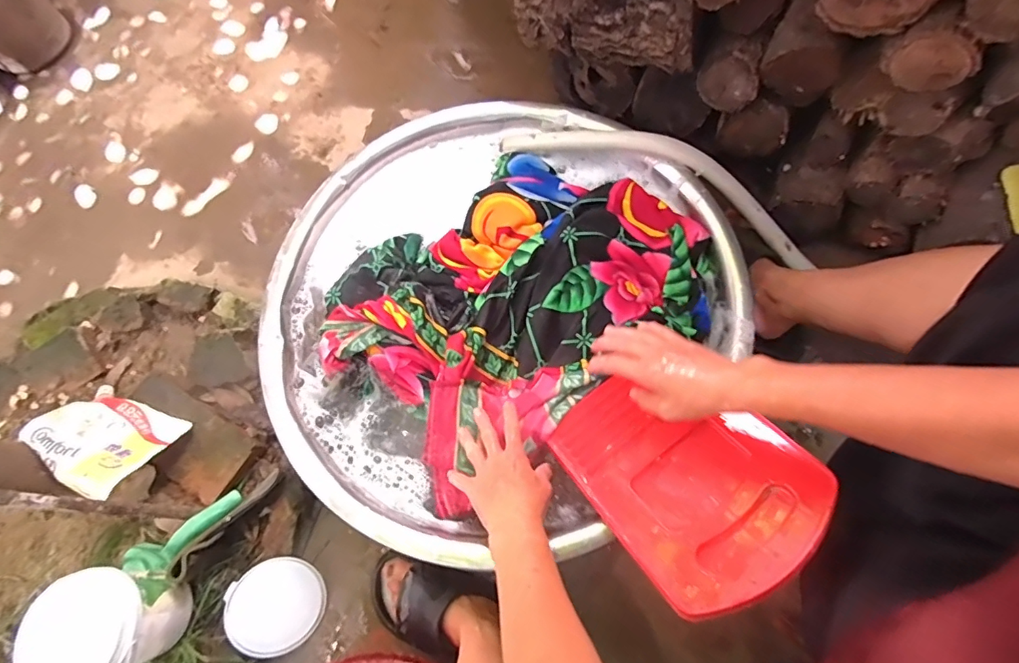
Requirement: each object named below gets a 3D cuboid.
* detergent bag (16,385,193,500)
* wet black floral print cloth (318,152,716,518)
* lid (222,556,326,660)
[{"bbox_3d":[-0.594,0.157,0.702,0.170,0.035,0.139,24,33,9],"label":"detergent bag"},{"bbox_3d":[0.013,-0.058,0.644,0.503,0.062,0.352,-37,77,-8],"label":"wet black floral print cloth"},{"bbox_3d":[-0.325,0.385,0.668,0.123,0.020,0.117,12,66,-29],"label":"lid"}]

